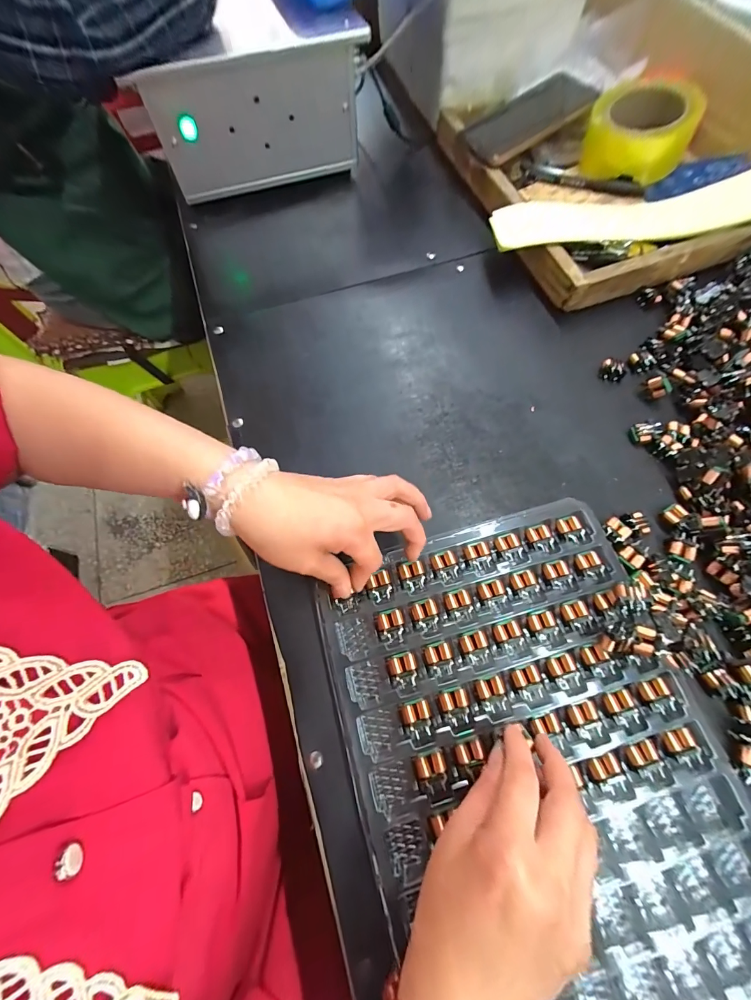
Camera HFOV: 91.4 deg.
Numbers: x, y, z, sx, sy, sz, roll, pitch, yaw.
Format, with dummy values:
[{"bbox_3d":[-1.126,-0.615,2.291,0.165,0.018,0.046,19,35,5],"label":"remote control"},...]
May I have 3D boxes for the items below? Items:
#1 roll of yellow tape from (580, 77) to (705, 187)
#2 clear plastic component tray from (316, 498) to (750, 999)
[{"bbox_3d":[0.313,-0.441,0.433,0.116,0.057,0.108,28,72,13],"label":"roll of yellow tape"},{"bbox_3d":[0.110,0.178,0.248,0.236,0.026,0.331,-16,68,-7],"label":"clear plastic component tray"}]

